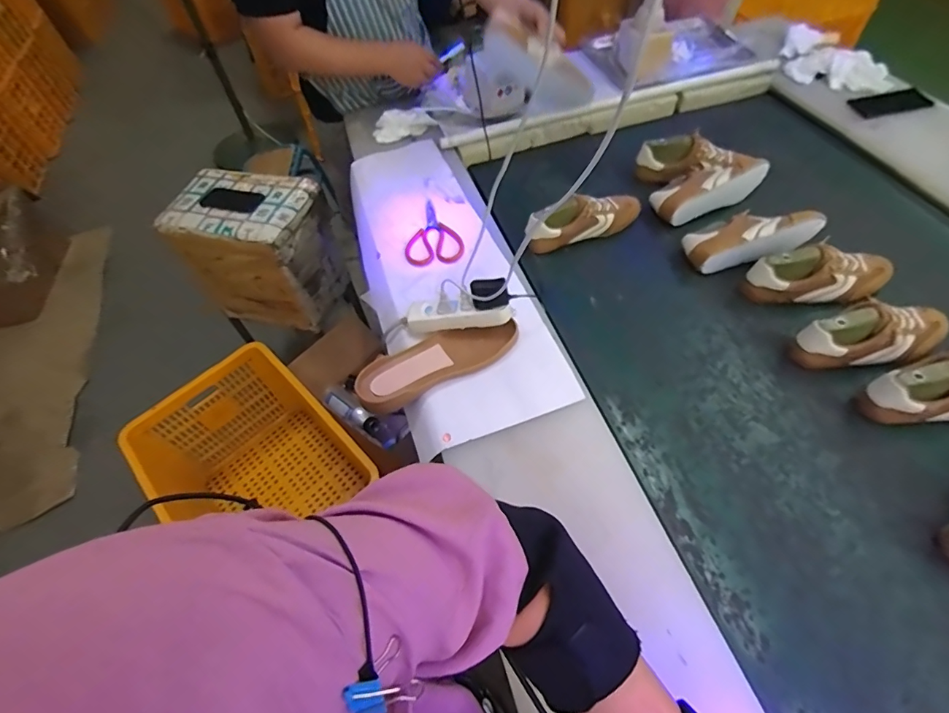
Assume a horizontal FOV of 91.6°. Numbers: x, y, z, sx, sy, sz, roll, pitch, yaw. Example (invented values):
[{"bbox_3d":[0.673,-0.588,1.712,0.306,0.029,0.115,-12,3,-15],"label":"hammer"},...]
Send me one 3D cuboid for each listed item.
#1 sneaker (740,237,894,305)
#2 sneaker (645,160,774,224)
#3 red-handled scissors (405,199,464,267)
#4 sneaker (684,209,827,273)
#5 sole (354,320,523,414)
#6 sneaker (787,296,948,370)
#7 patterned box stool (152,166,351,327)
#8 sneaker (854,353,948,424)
[{"bbox_3d":[0.619,-0.146,0.820,0.255,0.087,0.079,-5,56,-1],"label":"sneaker"},{"bbox_3d":[0.487,-0.348,0.967,0.237,0.074,0.086,-25,58,-14],"label":"sneaker"},{"bbox_3d":[-0.082,-0.249,0.917,0.108,0.006,0.171,-5,56,-1],"label":"red-handled scissors"},{"bbox_3d":[0.527,-0.219,0.871,0.245,0.089,0.100,-9,56,-4],"label":"sneaker"},{"bbox_3d":[-0.059,-0.001,0.732,0.264,0.024,0.092,-26,59,-14],"label":"sole"},{"bbox_3d":[0.647,-0.040,0.739,0.258,0.085,0.084,-8,56,-3],"label":"sneaker"},{"bbox_3d":[-0.598,-0.293,1.330,0.355,0.368,0.268,9,56,11],"label":"patterned box stool"},{"bbox_3d":[0.705,0.046,0.676,0.238,0.088,0.085,-13,56,-6],"label":"sneaker"}]

